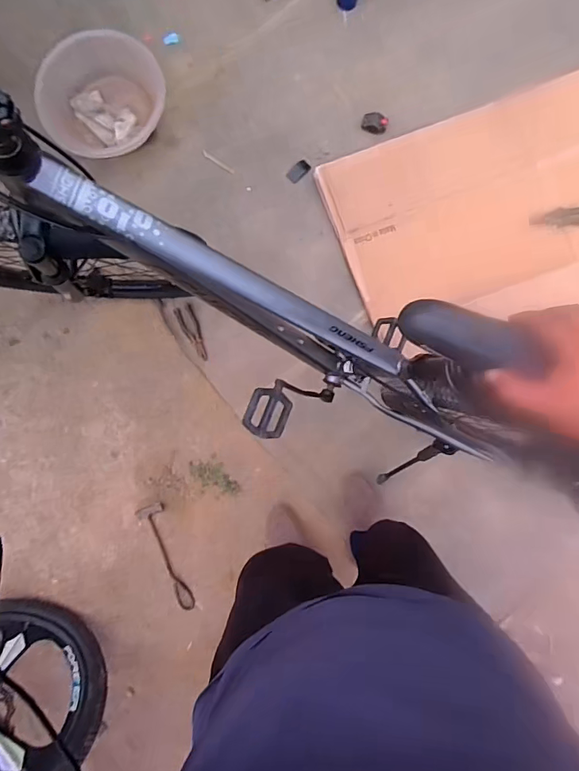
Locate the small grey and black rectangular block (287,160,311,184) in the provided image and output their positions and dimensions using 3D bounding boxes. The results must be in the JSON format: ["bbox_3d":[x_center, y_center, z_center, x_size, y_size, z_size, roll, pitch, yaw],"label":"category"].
[{"bbox_3d":[0.026,-0.606,1.297,0.040,0.008,0.070,44,92,4],"label":"small grey and black rectangular block"}]

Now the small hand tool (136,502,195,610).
[{"bbox_3d":[-0.330,0.477,1.272,0.072,0.026,0.306,-25,87,1],"label":"small hand tool"}]

